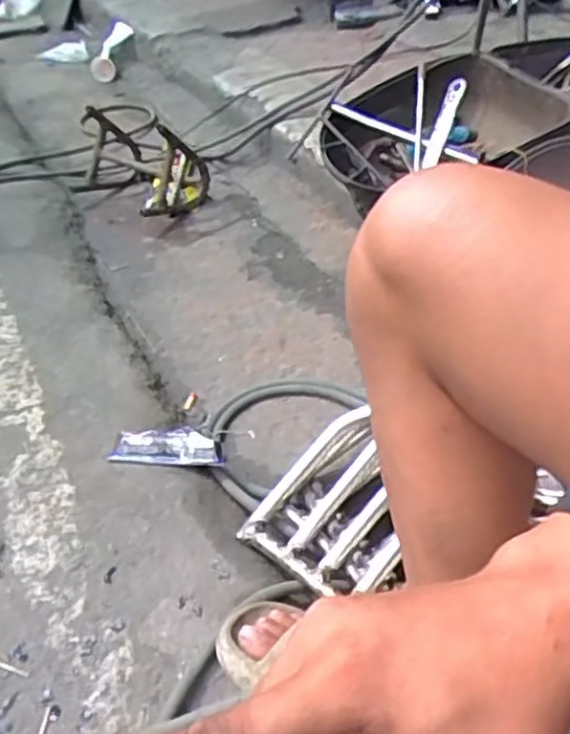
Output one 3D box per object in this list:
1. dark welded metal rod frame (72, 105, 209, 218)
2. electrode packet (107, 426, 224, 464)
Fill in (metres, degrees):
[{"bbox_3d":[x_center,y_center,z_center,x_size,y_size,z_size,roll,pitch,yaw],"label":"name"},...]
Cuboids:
[{"bbox_3d":[-0.356,-0.493,1.723,0.345,0.175,0.225,25,50,34],"label":"dark welded metal rod frame"},{"bbox_3d":[-0.160,0.111,0.989,0.158,0.038,0.052,2,39,10],"label":"electrode packet"}]

